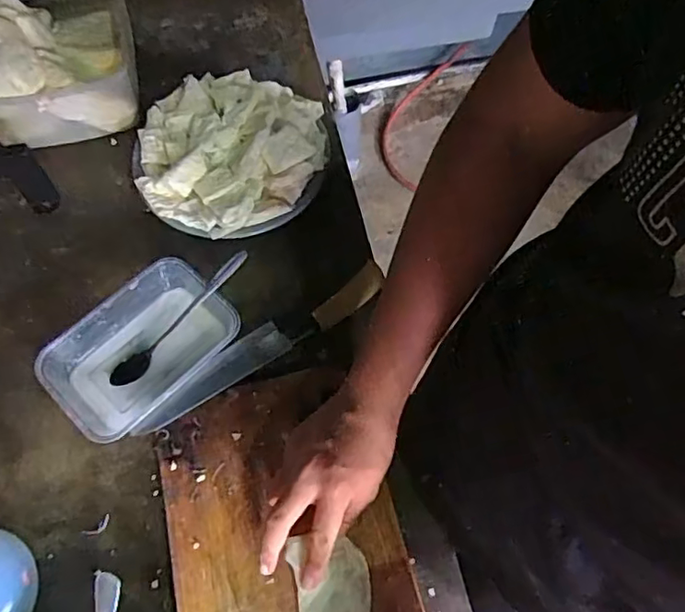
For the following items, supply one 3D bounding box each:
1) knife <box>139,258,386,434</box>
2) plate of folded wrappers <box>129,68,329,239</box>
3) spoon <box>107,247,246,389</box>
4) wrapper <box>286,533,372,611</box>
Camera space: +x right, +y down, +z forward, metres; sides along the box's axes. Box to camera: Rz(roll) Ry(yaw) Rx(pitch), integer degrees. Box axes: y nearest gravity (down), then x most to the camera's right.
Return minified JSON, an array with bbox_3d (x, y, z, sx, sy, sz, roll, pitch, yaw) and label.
[{"bbox_3d":[-0.076,0.037,0.562,0.270,0.019,0.035,-32,68,-14],"label":"knife"},{"bbox_3d":[-0.128,-0.170,0.649,0.205,0.061,0.204,0,64,1],"label":"plate of folded wrappers"},{"bbox_3d":[-0.158,0.012,0.569,0.177,0.022,0.025,-46,69,-4],"label":"spoon"},{"bbox_3d":[-0.009,0.222,0.468,0.060,0.012,0.076,-12,73,-15],"label":"wrapper"}]

